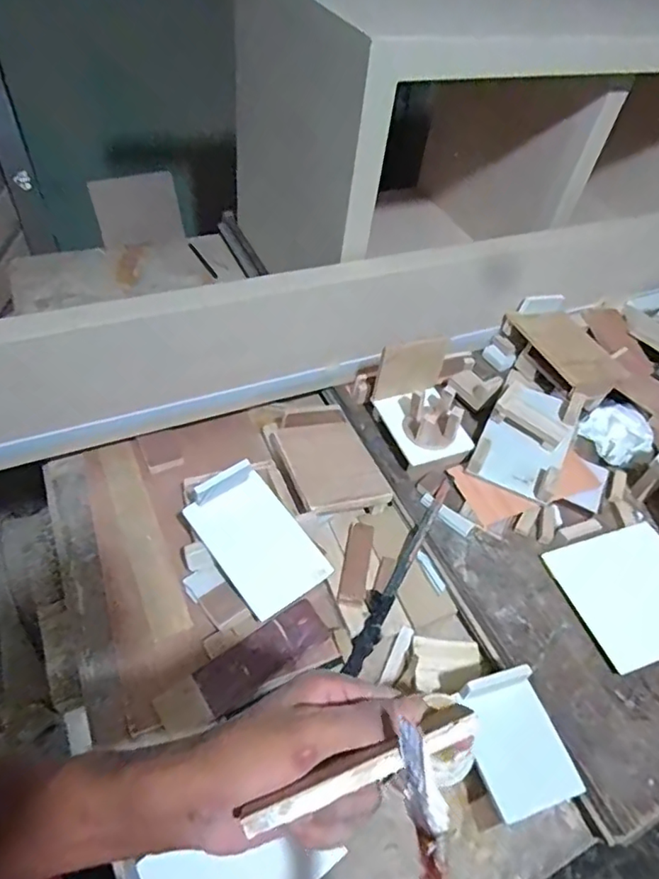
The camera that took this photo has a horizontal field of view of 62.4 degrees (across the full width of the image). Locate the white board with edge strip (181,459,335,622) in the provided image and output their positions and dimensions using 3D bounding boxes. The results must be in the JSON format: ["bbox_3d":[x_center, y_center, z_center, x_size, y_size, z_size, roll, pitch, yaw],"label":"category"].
[{"bbox_3d":[-0.089,0.119,0.641,0.103,0.030,0.168,-39,81,-7],"label":"white board with edge strip"}]

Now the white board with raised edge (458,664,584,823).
[{"bbox_3d":[0.187,0.300,0.544,0.093,0.040,0.119,-10,52,-17],"label":"white board with raised edge"}]

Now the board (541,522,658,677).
[{"bbox_3d":[0.375,0.186,0.669,0.164,0.005,0.154,-16,52,-11],"label":"board"}]

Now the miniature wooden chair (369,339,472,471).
[{"bbox_3d":[0.134,-0.044,0.754,0.113,0.116,0.141,-8,51,-15],"label":"miniature wooden chair"}]

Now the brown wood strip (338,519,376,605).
[{"bbox_3d":[0.036,0.160,0.708,0.034,0.010,0.115,12,49,2],"label":"brown wood strip"}]

